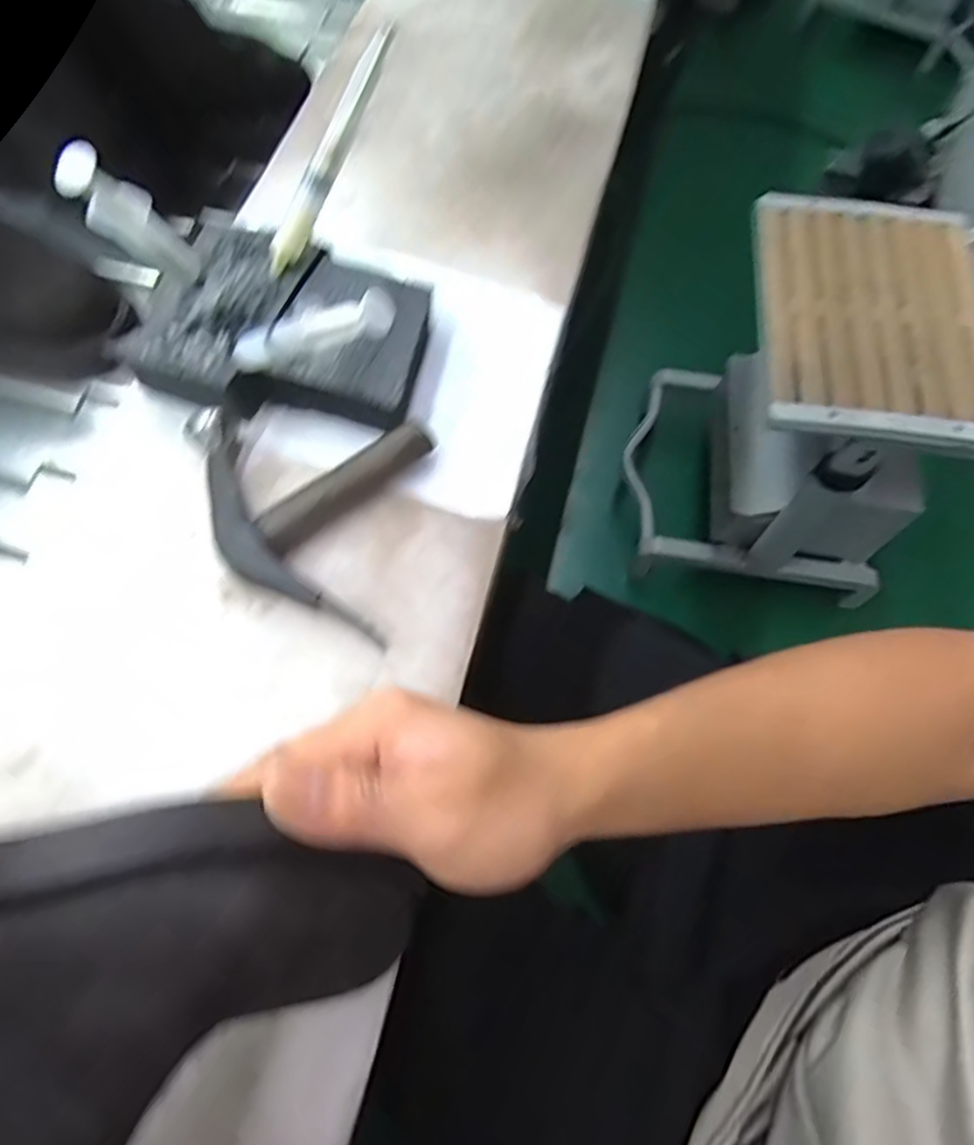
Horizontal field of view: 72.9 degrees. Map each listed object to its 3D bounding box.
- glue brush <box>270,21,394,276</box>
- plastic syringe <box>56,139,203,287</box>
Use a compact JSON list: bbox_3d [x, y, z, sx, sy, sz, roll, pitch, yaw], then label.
[{"bbox_3d":[-0.092,-0.241,0.384,0.013,0.012,0.141,44,114,17],"label":"glue brush"},{"bbox_3d":[-0.169,-0.167,0.316,0.021,0.087,0.022,20,89,8],"label":"plastic syringe"}]

